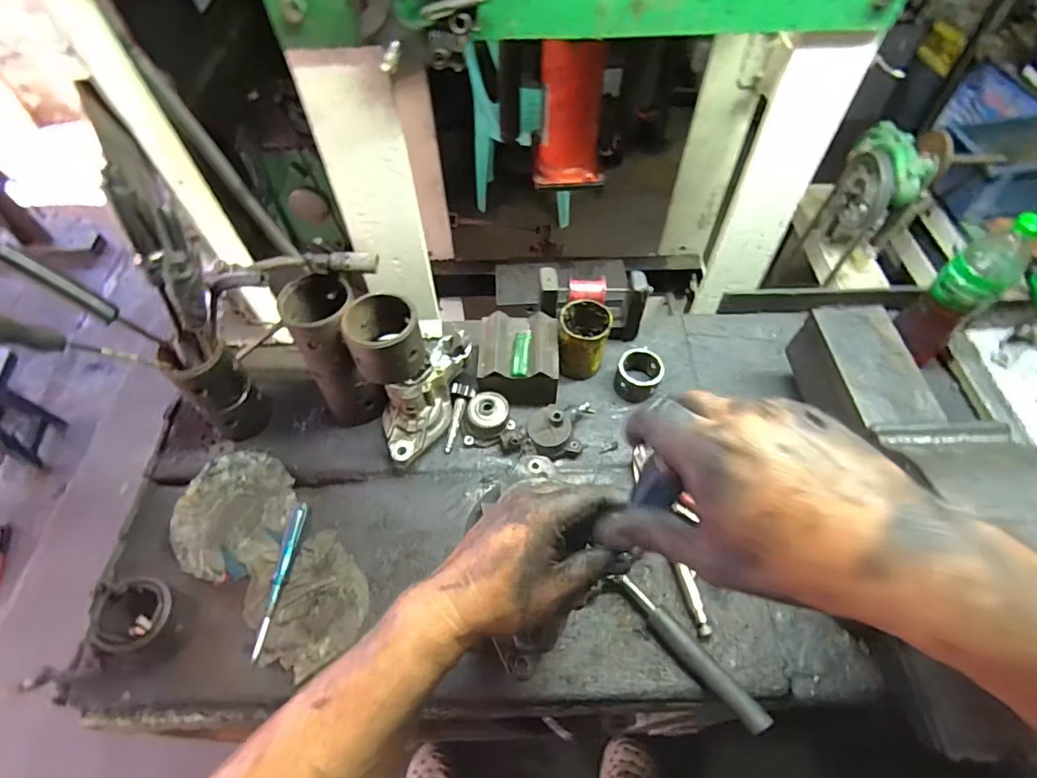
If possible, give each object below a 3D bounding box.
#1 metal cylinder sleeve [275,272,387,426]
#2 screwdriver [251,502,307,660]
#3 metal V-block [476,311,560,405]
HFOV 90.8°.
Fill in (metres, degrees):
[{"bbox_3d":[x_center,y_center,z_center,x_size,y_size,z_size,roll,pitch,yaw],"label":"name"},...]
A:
[{"bbox_3d":[-0.252,-0.045,0.715,0.094,0.218,0.095,-26,60,-15],"label":"metal cylinder sleeve"},{"bbox_3d":[-0.308,0.241,0.660,0.020,0.024,0.187,2,57,3],"label":"screwdriver"},{"bbox_3d":[-0.001,-0.051,0.797,0.127,0.079,0.124,4,57,4],"label":"metal V-block"}]

